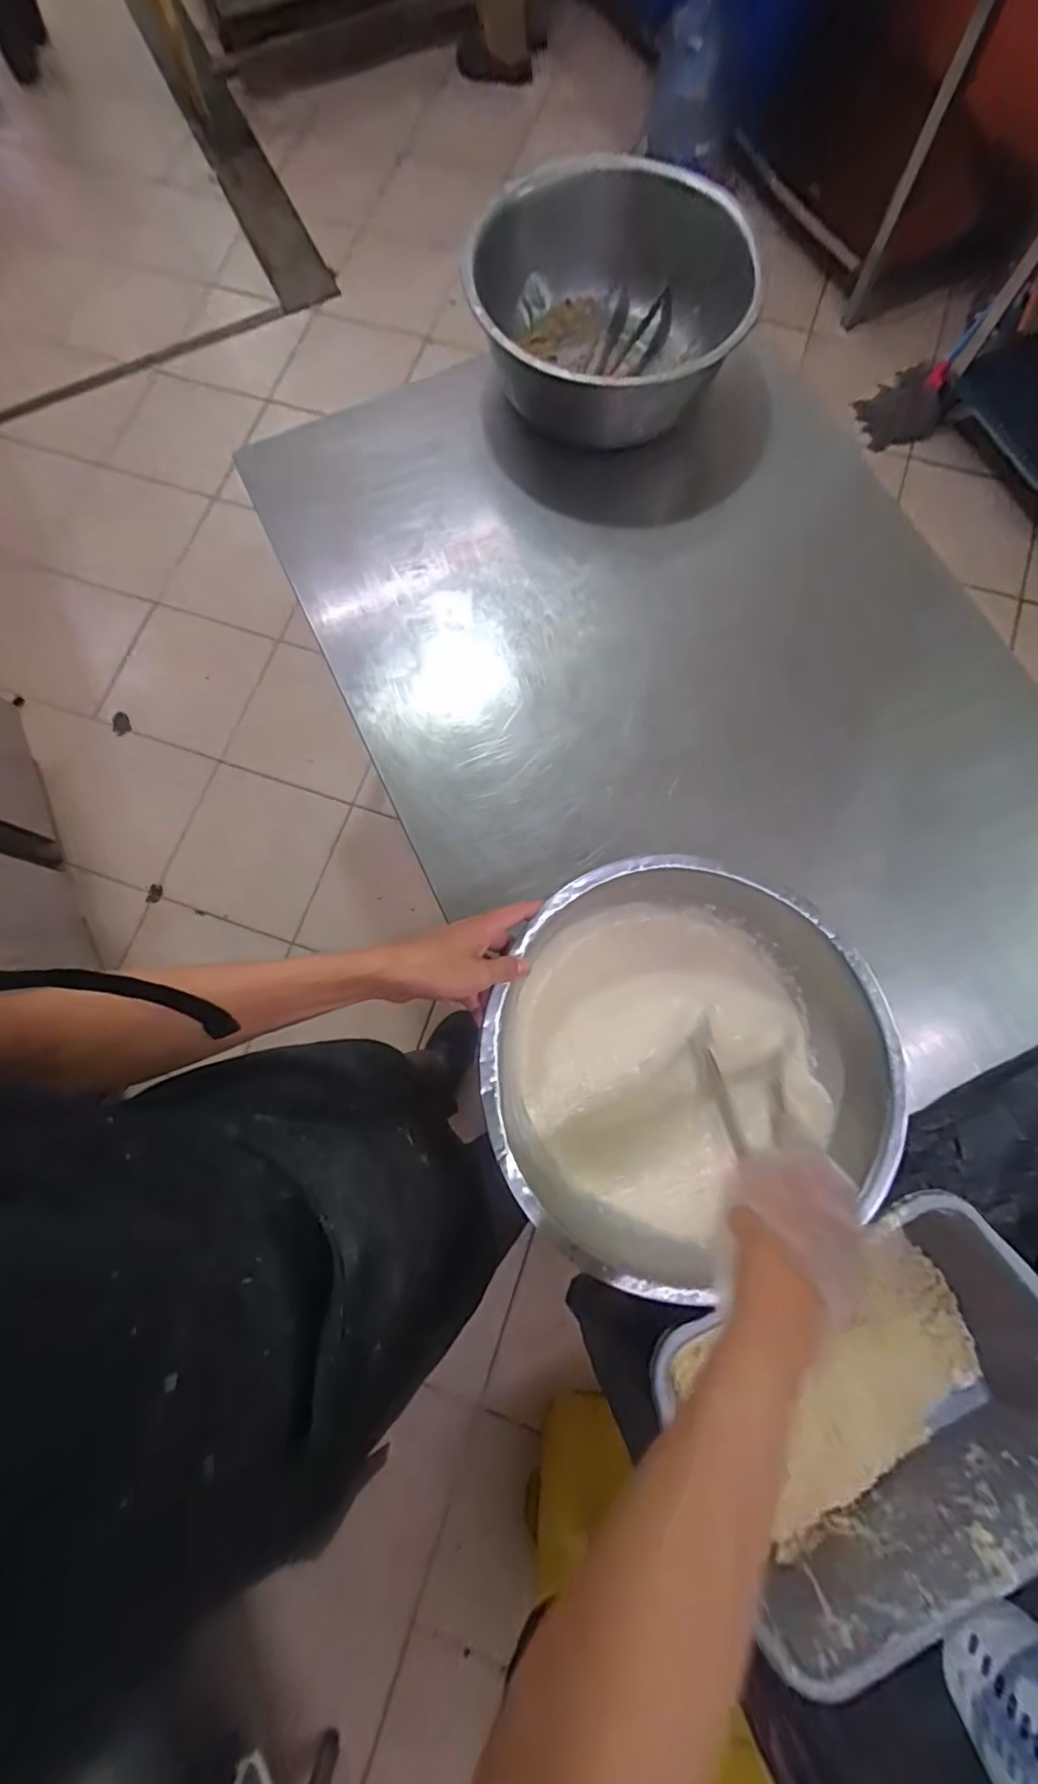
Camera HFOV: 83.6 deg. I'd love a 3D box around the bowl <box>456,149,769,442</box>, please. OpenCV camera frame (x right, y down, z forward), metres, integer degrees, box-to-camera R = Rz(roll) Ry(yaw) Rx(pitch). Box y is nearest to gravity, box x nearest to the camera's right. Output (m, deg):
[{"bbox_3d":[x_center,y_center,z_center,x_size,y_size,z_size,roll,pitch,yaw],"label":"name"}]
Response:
[{"bbox_3d":[0.119,-0.782,0.801,0.349,0.150,0.356,0,77,1],"label":"bowl"}]

